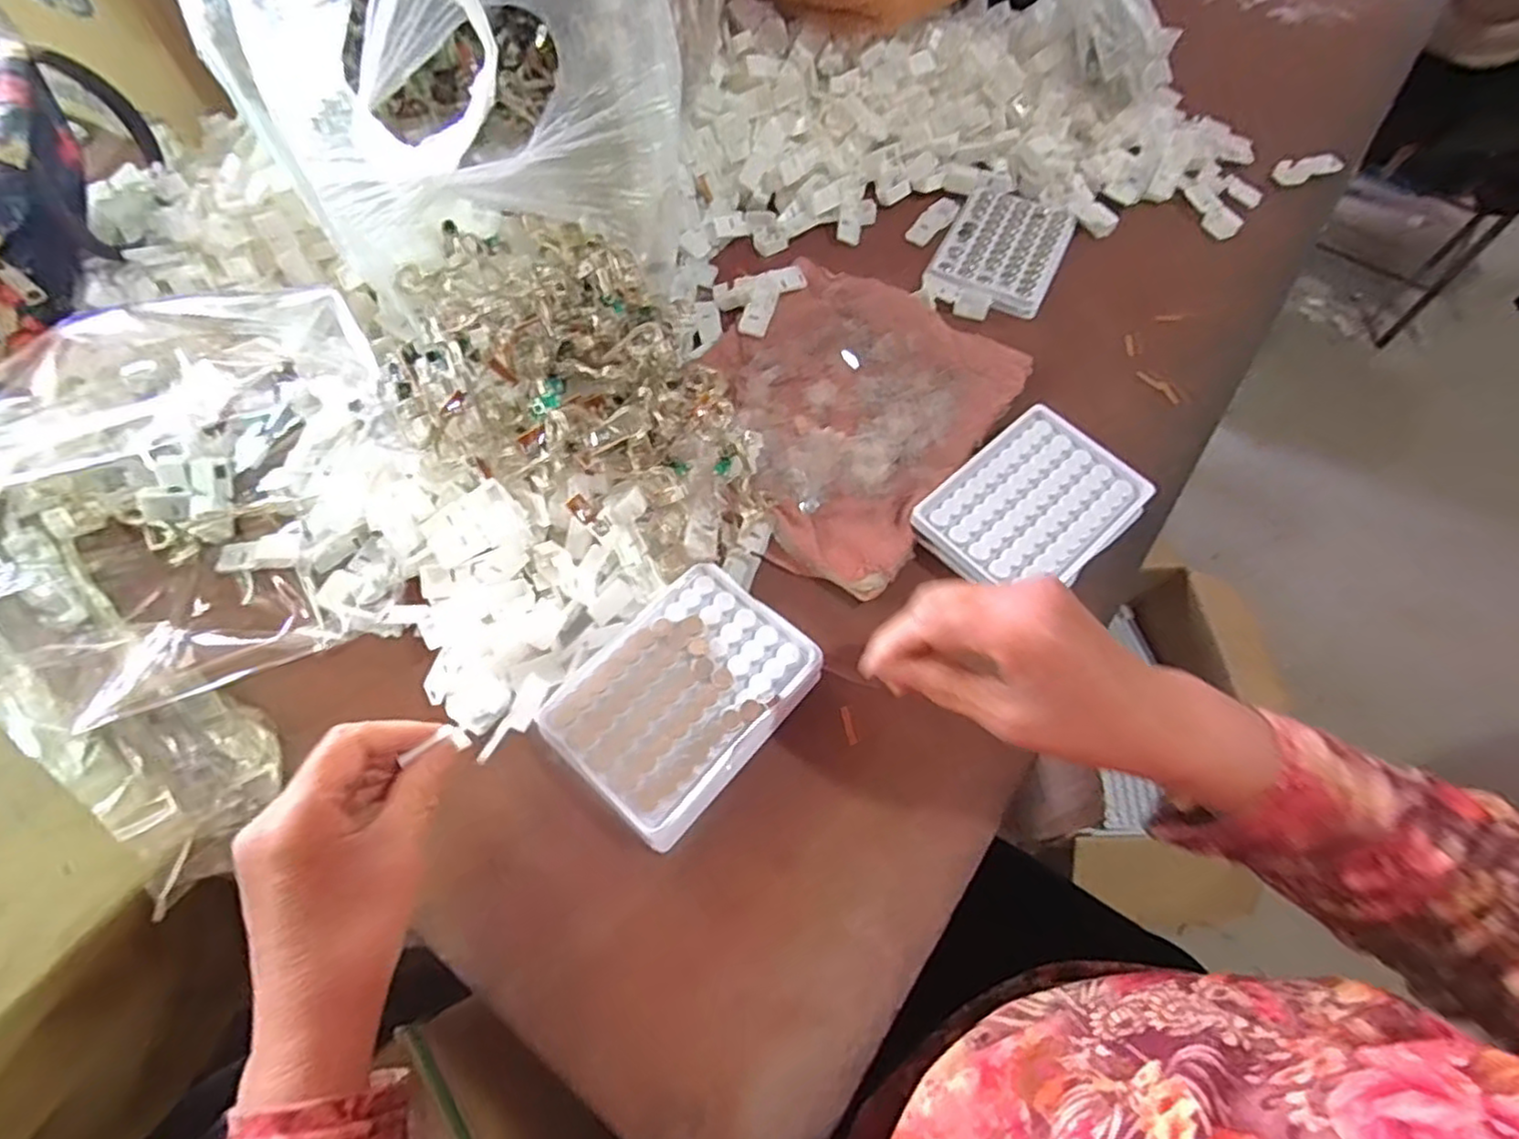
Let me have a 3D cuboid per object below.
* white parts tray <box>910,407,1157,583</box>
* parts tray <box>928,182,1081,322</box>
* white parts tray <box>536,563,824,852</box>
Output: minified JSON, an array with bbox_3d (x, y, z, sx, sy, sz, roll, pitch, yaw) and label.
[{"bbox_3d":[0.172,-0.042,0.438,0.129,0.013,0.098,-38,67,-20],"label":"white parts tray"},{"bbox_3d":[0.202,-0.270,0.572,0.091,0.012,0.137,24,63,12],"label":"parts tray"},{"bbox_3d":[-0.041,0.070,0.383,0.099,0.039,0.128,37,66,19],"label":"white parts tray"}]

